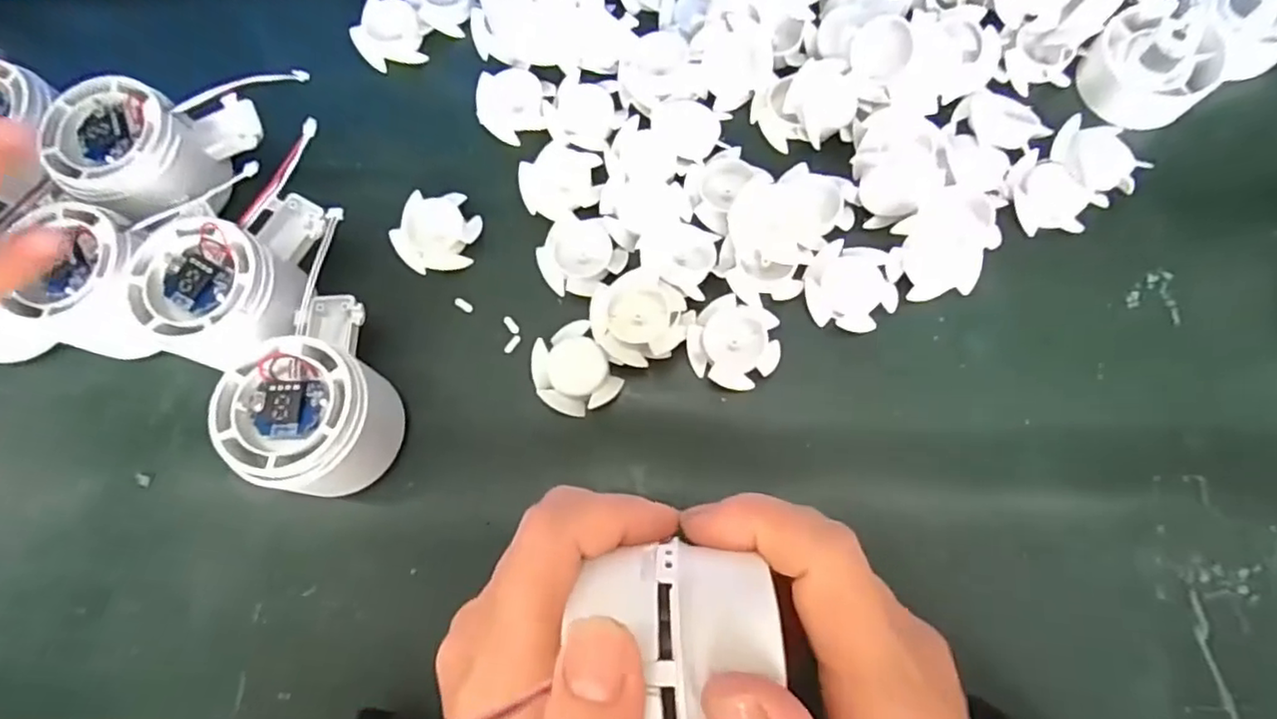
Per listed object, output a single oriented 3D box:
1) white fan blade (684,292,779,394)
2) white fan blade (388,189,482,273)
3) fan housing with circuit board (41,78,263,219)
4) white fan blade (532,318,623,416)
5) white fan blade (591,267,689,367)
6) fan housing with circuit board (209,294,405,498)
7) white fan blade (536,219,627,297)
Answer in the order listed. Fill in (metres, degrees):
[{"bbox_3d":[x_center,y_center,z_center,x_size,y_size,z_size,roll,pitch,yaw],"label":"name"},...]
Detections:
[{"bbox_3d":[0.044,-0.007,0.287,0.040,0.008,0.038,-1,76,2],"label":"white fan blade"},{"bbox_3d":[-0.098,-0.062,0.310,0.039,0.012,0.037,0,83,2],"label":"white fan blade"},{"bbox_3d":[-0.226,-0.100,0.306,0.066,0.058,0.073,15,77,6],"label":"fan housing with circuit board"},{"bbox_3d":[-0.030,0.006,0.289,0.034,0.010,0.039,-32,77,-5],"label":"white fan blade"},{"bbox_3d":[0.001,-0.019,0.283,0.039,0.022,0.040,-33,77,-6],"label":"white fan blade"},{"bbox_3d":[-0.130,0.016,0.265,0.059,0.051,0.074,16,78,6],"label":"fan housing with circuit board"},{"bbox_3d":[-0.029,-0.049,0.303,0.037,0.012,0.039,-1,76,2],"label":"white fan blade"}]

